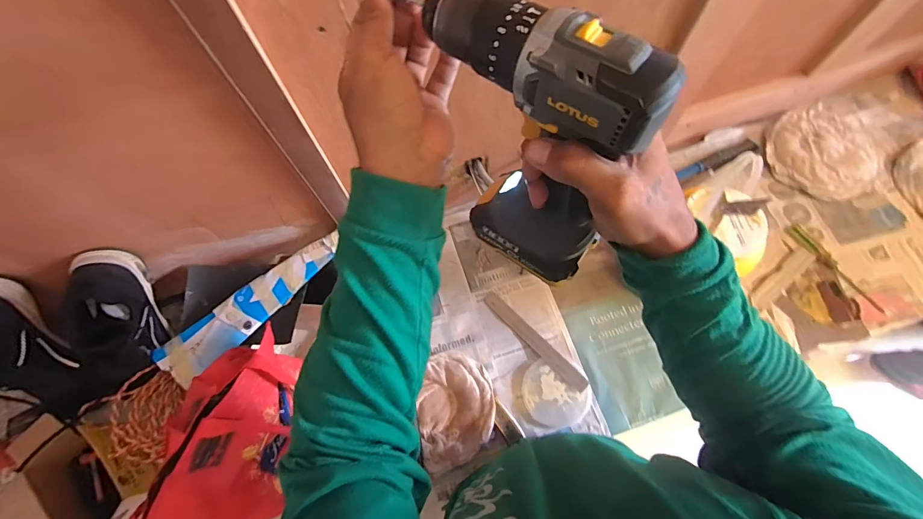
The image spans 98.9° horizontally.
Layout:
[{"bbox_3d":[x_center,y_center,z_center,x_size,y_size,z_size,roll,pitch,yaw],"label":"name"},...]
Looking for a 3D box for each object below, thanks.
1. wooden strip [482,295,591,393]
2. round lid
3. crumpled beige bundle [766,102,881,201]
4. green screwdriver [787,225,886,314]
[{"bbox_3d":[0.133,0.148,0.728,0.032,0.005,0.235,-40,69,-15],"label":"wooden strip"},{"bbox_3d":[0.166,0.233,0.691,0.114,0.015,0.111,-1,68,2],"label":"round lid"},{"bbox_3d":[0.746,-0.229,0.818,0.203,0.058,0.220,-1,68,2],"label":"crumpled beige bundle"},{"bbox_3d":[0.695,0.017,0.741,0.029,0.019,0.199,-26,70,-8],"label":"green screwdriver"}]

